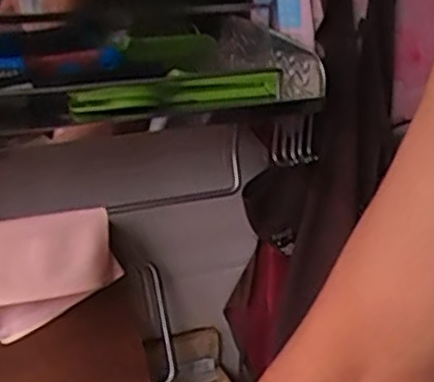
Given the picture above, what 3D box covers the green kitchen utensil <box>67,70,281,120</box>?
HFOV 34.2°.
[{"bbox_3d":[-0.029,-0.085,0.598,0.185,0.029,0.037,-11,25,-26],"label":"green kitchen utensil"}]

